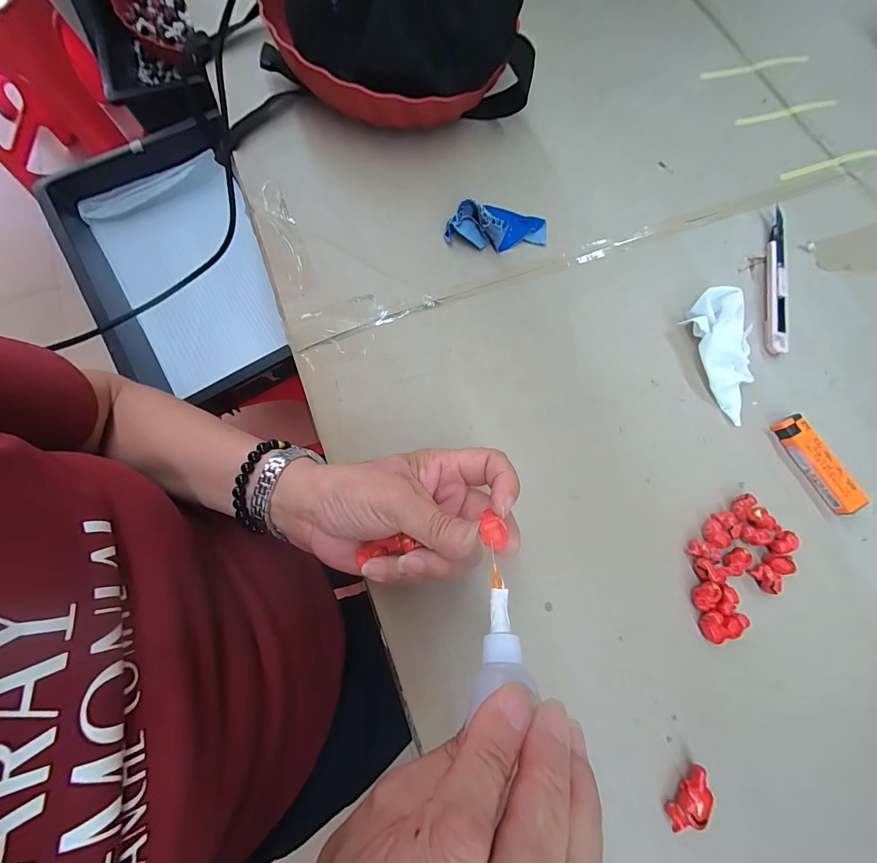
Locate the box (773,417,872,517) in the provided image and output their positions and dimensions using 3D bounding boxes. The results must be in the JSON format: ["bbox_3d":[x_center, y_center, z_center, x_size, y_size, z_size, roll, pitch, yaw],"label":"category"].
[{"bbox_3d":[0.301,0.026,0.303,0.020,0.014,0.081,-26,77,-9],"label":"box"}]

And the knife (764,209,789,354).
[{"bbox_3d":[0.307,-0.138,0.347,0.017,0.009,0.147,13,74,2],"label":"knife"}]

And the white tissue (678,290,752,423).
[{"bbox_3d":[0.238,-0.064,0.312,0.040,0.027,0.105,-8,75,-4],"label":"white tissue"}]

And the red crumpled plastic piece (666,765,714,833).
[{"bbox_3d":[0.156,0.228,0.236,0.016,0.015,0.037,31,75,7],"label":"red crumpled plastic piece"}]

